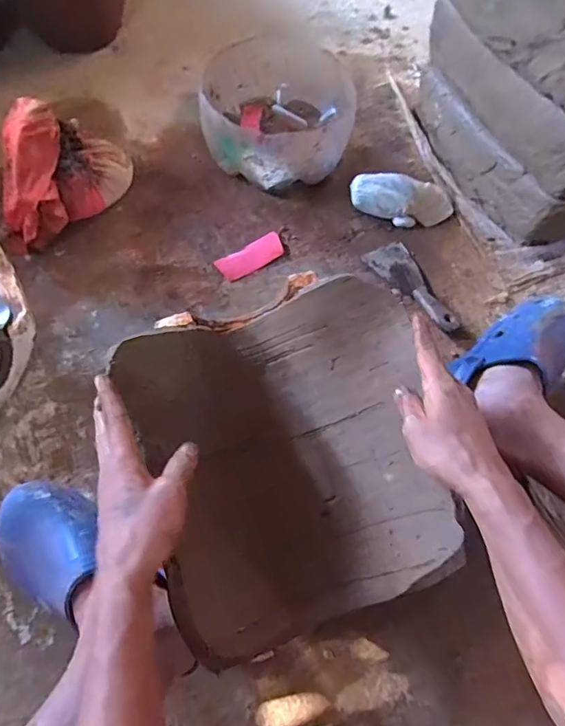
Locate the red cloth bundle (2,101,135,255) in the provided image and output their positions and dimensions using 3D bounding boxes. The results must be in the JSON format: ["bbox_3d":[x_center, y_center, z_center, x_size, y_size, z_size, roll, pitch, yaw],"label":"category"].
[{"bbox_3d":[-0.334,-0.278,0.719,0.143,0.151,0.207,25,64,9],"label":"red cloth bundle"}]

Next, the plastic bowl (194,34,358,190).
[{"bbox_3d":[-0.010,-0.399,0.818,0.235,0.124,0.251,2,63,-3],"label":"plastic bowl"}]

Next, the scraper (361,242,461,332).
[{"bbox_3d":[0.202,-0.118,0.743,0.067,0.027,0.182,-26,67,-16],"label":"scraper"}]

